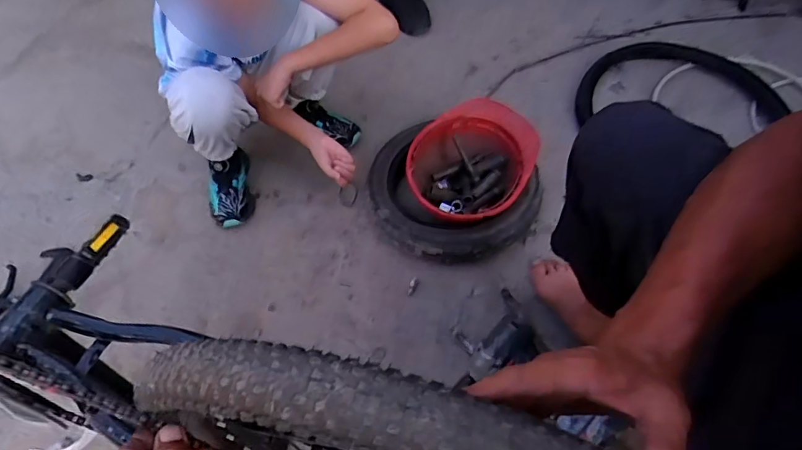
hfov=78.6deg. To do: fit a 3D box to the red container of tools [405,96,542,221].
[{"bbox_3d":[0.136,-0.117,0.968,0.229,0.110,0.252,19,58,15],"label":"red container of tools"}]

